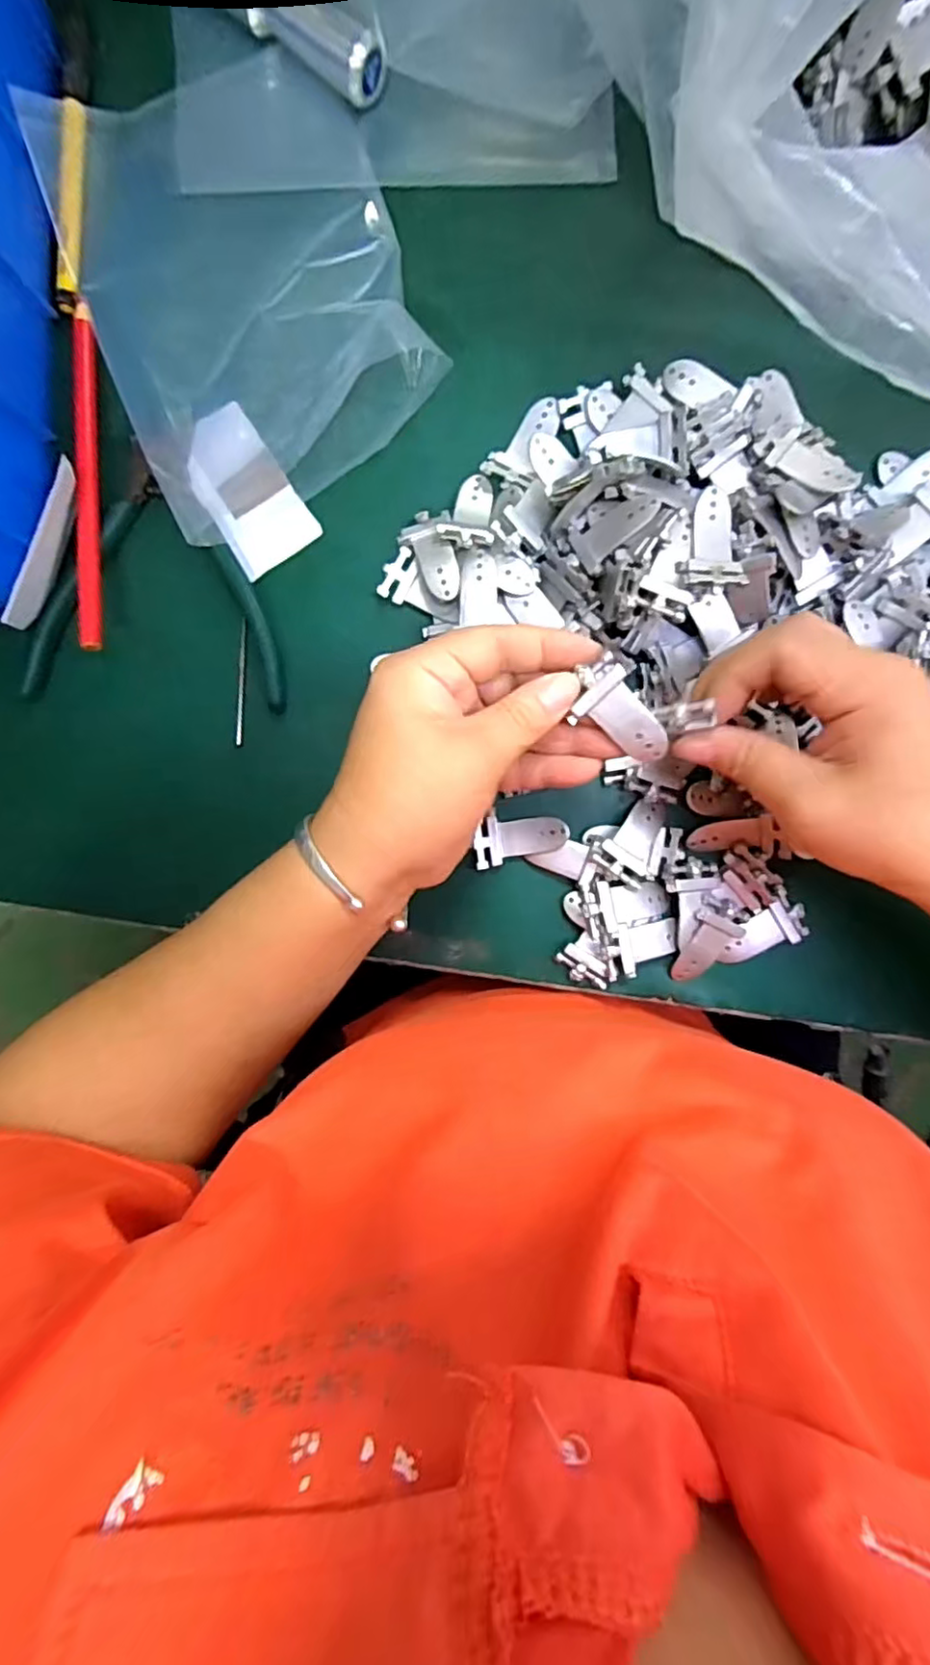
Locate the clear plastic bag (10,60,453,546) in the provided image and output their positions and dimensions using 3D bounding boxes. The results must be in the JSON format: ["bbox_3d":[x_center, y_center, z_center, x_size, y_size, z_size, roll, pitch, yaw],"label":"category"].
[{"bbox_3d":[-0.099,-0.249,0.293,0.140,0.018,0.186,-22,93,2],"label":"clear plastic bag"}]

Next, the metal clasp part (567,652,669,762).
[{"bbox_3d":[0.058,-0.044,0.248,0.025,0.006,0.044,-41,98,3],"label":"metal clasp part"}]

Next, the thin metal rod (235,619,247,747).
[{"bbox_3d":[-0.109,-0.073,0.313,0.004,0.004,0.059,5,94,1],"label":"thin metal rod"}]

